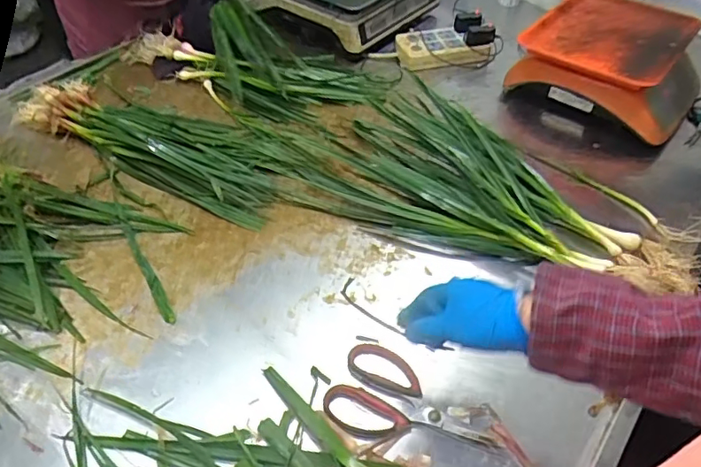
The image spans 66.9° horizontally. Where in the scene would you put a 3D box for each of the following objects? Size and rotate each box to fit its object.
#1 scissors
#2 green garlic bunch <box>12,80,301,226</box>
[{"bbox_3d":[0.070,0.190,0.575,0.183,0.013,0.107,20,51,17],"label":"scissors"},{"bbox_3d":[-0.319,-0.165,0.875,0.486,0.046,0.199,19,51,17],"label":"green garlic bunch"}]

